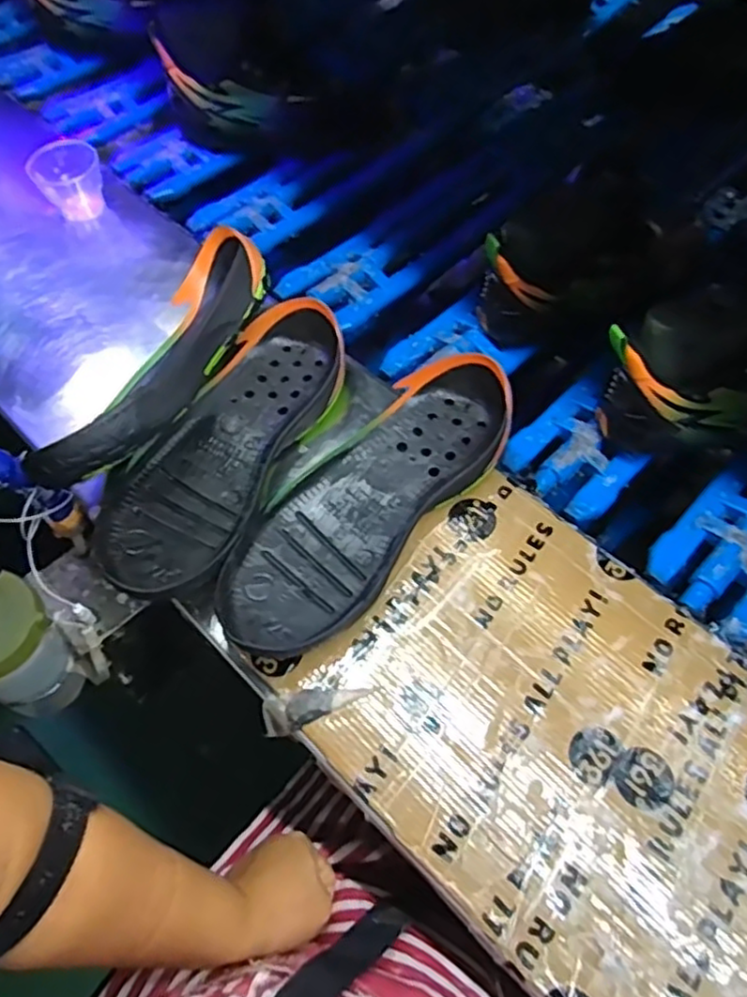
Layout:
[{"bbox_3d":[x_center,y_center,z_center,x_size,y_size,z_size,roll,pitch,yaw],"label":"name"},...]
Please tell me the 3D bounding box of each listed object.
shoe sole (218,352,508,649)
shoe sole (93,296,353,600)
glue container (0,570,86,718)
[{"bbox_3d":[-0.003,-0.003,0.457,0.099,0.044,0.255,36,68,18],"label":"shoe sole"},{"bbox_3d":[-0.104,-0.041,0.487,0.096,0.044,0.254,24,64,13],"label":"shoe sole"},{"bbox_3d":[-0.263,0.113,0.497,0.069,0.126,0.075,30,67,17],"label":"glue container"}]

